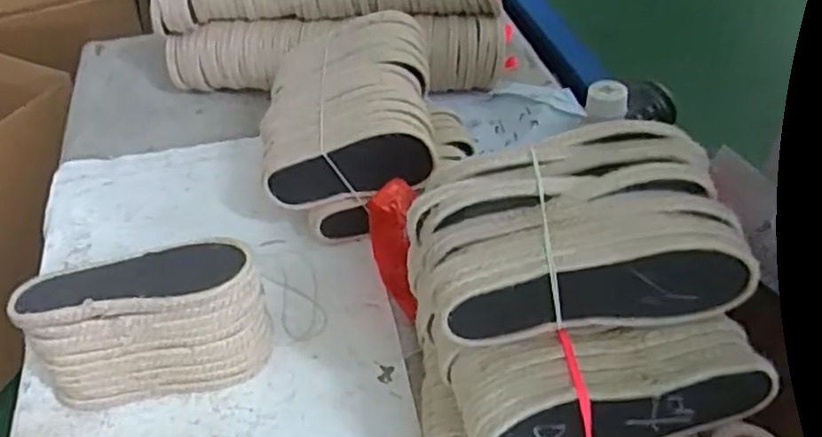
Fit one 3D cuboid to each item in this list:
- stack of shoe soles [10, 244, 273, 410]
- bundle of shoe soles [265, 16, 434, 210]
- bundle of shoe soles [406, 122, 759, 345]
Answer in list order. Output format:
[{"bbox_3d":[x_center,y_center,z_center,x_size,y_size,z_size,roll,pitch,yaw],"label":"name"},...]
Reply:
[{"bbox_3d":[-0.204,0.078,0.512,0.182,0.110,0.065,-8,45,-5],"label":"stack of shoe soles"},{"bbox_3d":[-0.063,-0.108,0.646,0.166,0.070,0.205,-17,50,14],"label":"bundle of shoe soles"},{"bbox_3d":[0.094,0.011,0.400,0.183,0.077,0.109,-7,45,-4],"label":"bundle of shoe soles"}]

